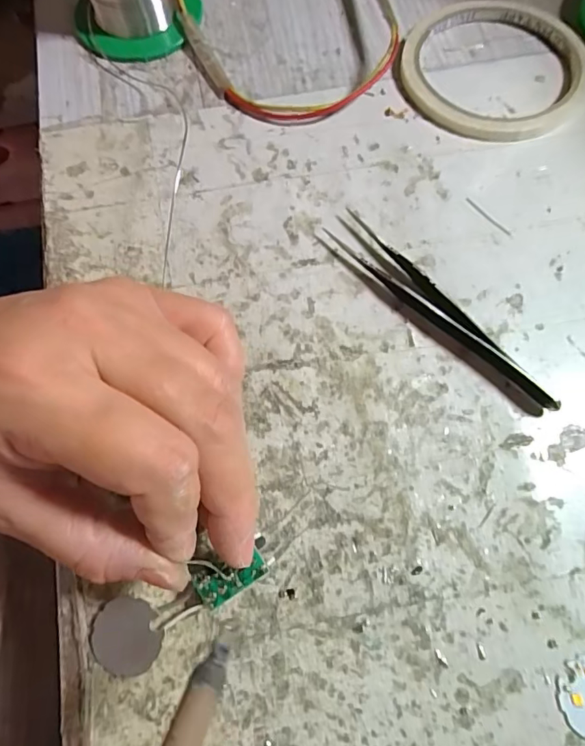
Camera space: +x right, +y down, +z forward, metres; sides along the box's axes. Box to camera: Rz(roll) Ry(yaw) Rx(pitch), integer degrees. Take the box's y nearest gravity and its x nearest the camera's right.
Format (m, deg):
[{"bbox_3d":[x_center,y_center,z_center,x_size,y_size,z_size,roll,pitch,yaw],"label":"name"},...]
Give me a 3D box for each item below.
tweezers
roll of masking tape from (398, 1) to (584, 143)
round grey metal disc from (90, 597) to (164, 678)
[{"bbox_3d":[0.061,-0.026,0.191,0.013,0.011,0.112,-41,76,-11],"label":"tweezers"},{"bbox_3d":[0.100,-0.156,0.236,0.087,0.005,0.089,0,72,1],"label":"roll of masking tape"},{"bbox_3d":[-0.056,0.089,0.157,0.024,0.004,0.024,-1,84,5],"label":"round grey metal disc"}]

